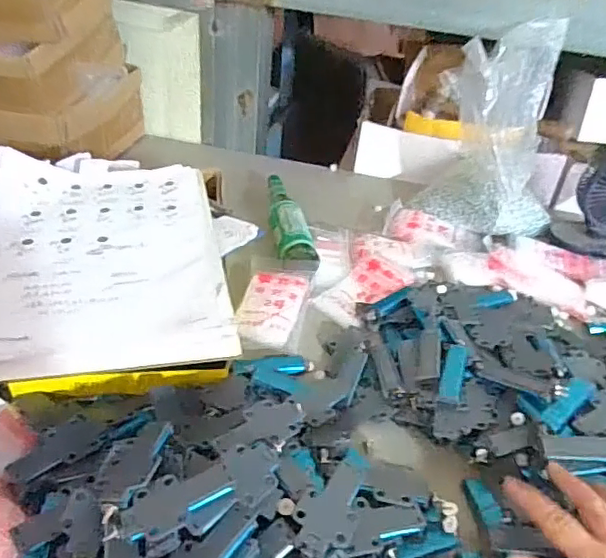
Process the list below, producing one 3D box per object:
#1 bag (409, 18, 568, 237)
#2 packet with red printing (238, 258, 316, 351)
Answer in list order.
[{"bbox_3d":[0.290,-0.211,0.808,0.188,0.261,0.134,25,41,23],"label":"bag"},{"bbox_3d":[-0.033,0.022,0.671,0.079,0.016,0.157,10,38,5],"label":"packet with red printing"}]

